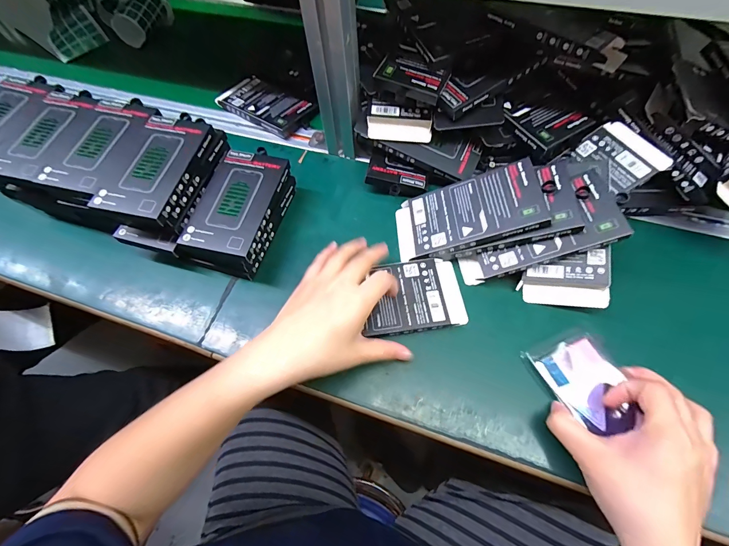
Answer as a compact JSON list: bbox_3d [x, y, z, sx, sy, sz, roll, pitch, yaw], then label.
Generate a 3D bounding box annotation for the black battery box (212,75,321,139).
[{"bbox_3d":[-0.149,-0.256,0.499,0.149,0.020,0.074,32,68,18],"label":"black battery box"}]

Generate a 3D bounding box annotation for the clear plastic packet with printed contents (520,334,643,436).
[{"bbox_3d":[0.200,0.101,0.296,0.059,0.016,0.085,-23,60,-9],"label":"clear plastic packet with printed contents"}]

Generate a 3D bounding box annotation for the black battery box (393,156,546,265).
[{"bbox_3d":[0.107,-0.065,0.351,0.151,0.007,0.077,-15,63,24],"label":"black battery box"}]

